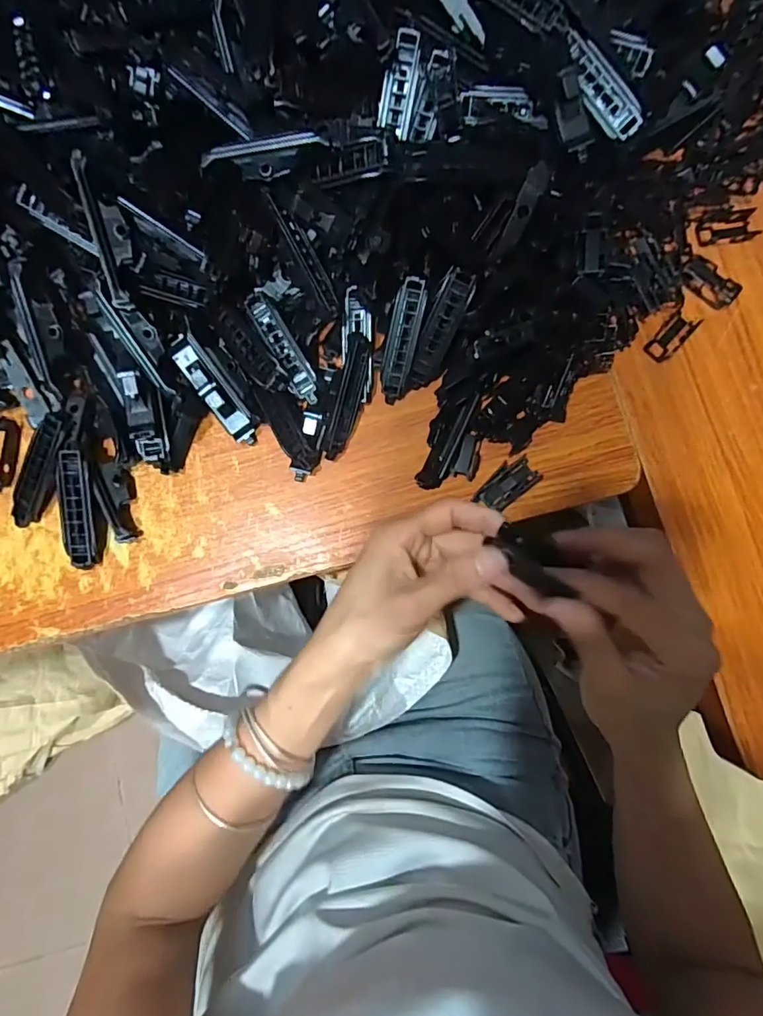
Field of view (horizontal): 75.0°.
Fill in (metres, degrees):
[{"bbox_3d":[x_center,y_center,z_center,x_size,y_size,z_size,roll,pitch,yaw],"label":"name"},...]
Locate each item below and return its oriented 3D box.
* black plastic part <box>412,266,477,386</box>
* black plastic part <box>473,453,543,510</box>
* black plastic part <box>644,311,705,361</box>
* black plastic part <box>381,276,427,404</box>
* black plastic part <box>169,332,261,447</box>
[{"bbox_3d":[0.039,-0.116,0.324,0.020,0.008,0.076,25,125,2],"label":"black plastic part"},{"bbox_3d":[0.085,-0.015,0.336,0.044,0.008,0.024,-40,86,-4],"label":"black plastic part"},{"bbox_3d":[0.207,-0.122,0.354,0.018,0.006,0.042,44,86,4],"label":"black plastic part"},{"bbox_3d":[0.013,-0.109,0.329,0.019,0.010,0.079,13,112,1],"label":"black plastic part"},{"bbox_3d":[-0.110,-0.077,0.327,0.021,0.014,0.078,-36,104,-3],"label":"black plastic part"}]

